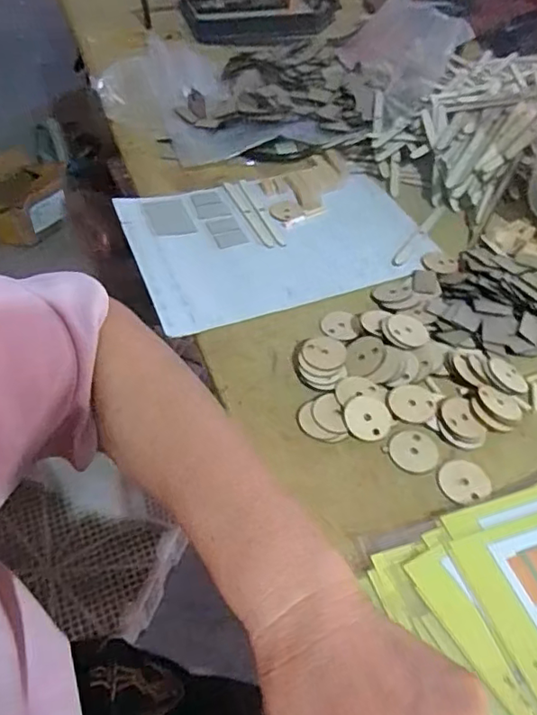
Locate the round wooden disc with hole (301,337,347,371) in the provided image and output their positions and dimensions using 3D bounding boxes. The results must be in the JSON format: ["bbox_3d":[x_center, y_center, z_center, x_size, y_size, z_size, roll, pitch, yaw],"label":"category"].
[{"bbox_3d":[0.044,-0.003,0.453,0.034,0.004,0.030,9,59,6],"label":"round wooden disc with hole"}]

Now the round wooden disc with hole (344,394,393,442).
[{"bbox_3d":[0.074,0.043,0.422,0.034,0.006,0.037,1,48,-1],"label":"round wooden disc with hole"}]

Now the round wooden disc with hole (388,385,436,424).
[{"bbox_3d":[0.108,0.033,0.427,0.034,0.004,0.030,-7,48,-8],"label":"round wooden disc with hole"}]

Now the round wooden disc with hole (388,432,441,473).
[{"bbox_3d":[0.105,0.067,0.411,0.034,0.004,0.031,1,48,-1],"label":"round wooden disc with hole"}]

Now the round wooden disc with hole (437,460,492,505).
[{"bbox_3d":[0.135,0.085,0.395,0.033,0.004,0.032,1,48,-1],"label":"round wooden disc with hole"}]

